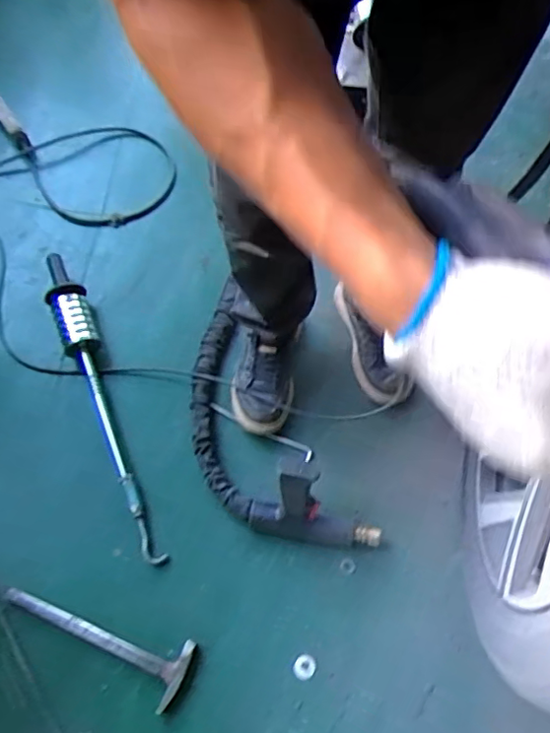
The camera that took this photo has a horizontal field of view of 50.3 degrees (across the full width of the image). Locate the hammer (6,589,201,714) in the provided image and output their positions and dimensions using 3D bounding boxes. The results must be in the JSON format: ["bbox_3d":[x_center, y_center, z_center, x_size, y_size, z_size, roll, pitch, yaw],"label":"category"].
[{"bbox_3d":[-0.270,0.404,0.861,0.296,0.034,0.095,18,64,9],"label":"hammer"}]

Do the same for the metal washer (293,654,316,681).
[{"bbox_3d":[0.044,0.448,0.873,0.032,0.004,0.034,21,66,10],"label":"metal washer"}]

